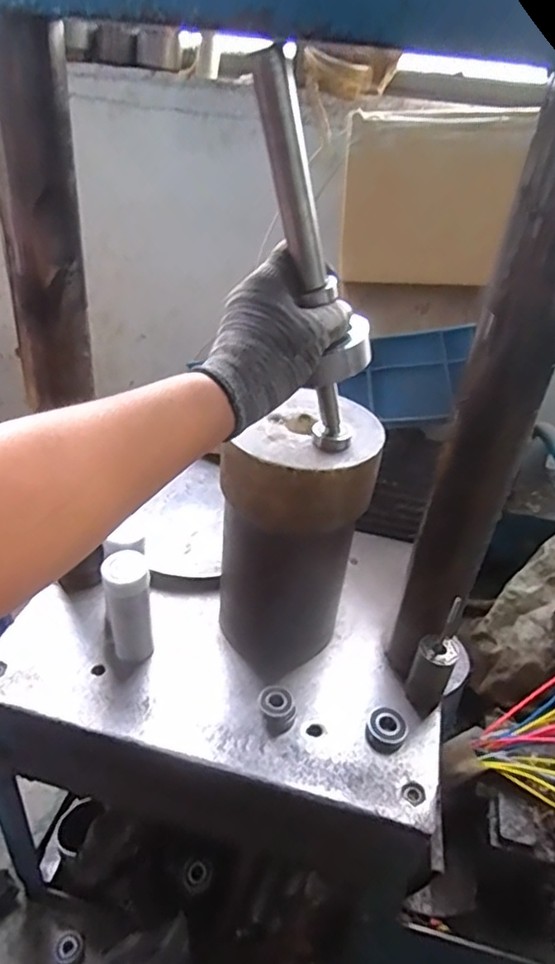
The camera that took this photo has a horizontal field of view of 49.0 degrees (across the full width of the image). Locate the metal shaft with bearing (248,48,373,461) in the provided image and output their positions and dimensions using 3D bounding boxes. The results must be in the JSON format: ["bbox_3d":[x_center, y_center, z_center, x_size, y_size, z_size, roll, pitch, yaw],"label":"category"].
[{"bbox_3d":[0.031,-0.145,0.446,0.054,0.287,0.037,-11,35,7],"label":"metal shaft with bearing"}]

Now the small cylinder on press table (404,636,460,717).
[{"bbox_3d":[0.154,0.193,0.612,0.039,0.077,0.038,26,40,26],"label":"small cylinder on press table"}]

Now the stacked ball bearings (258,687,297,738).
[{"bbox_3d":[0.000,0.219,0.588,0.030,0.026,0.037,-20,43,-32],"label":"stacked ball bearings"}]

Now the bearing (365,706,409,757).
[{"bbox_3d":[0.107,0.239,0.590,0.037,0.017,0.044,30,42,30],"label":"bearing"}]

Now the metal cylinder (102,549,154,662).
[{"bbox_3d":[-0.149,0.127,0.608,0.041,0.136,0.045,-7,37,-18],"label":"metal cylinder"}]

